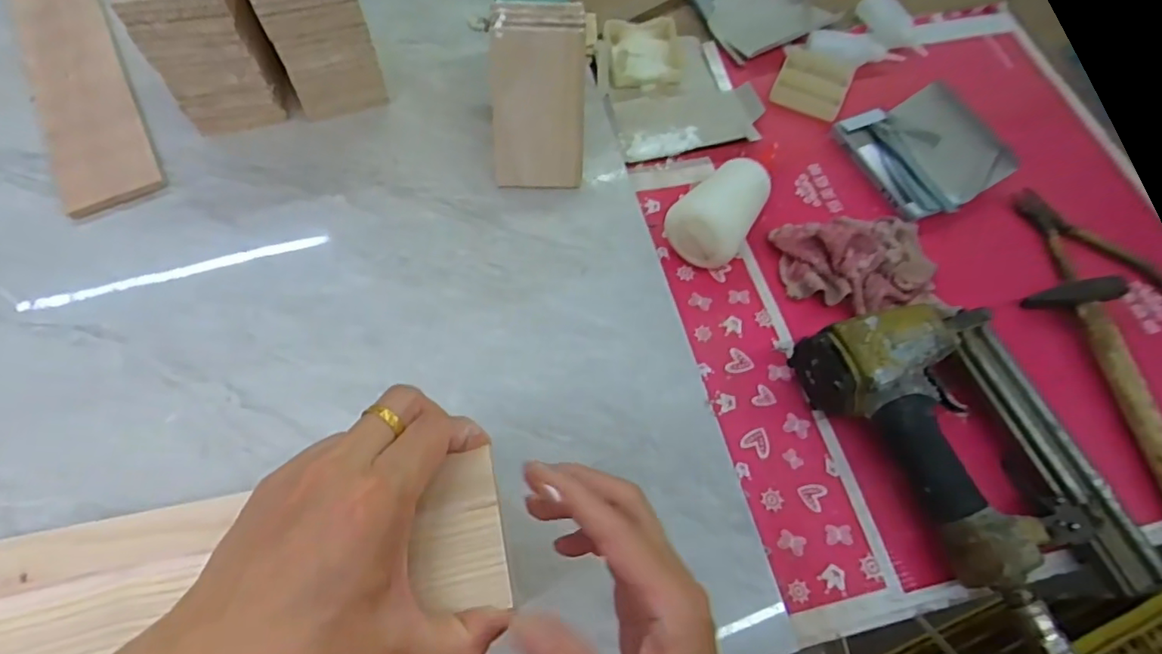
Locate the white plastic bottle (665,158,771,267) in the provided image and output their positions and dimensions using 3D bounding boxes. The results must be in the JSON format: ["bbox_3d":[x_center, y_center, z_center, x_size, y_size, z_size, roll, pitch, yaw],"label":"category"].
[{"bbox_3d":[0.117,-0.098,0.509,0.064,0.048,0.094,28,66,11],"label":"white plastic bottle"}]

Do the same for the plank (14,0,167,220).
[{"bbox_3d":[-0.515,-0.316,0.581,0.076,0.017,0.527,-27,68,-14],"label":"plank"}]

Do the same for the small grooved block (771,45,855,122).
[{"bbox_3d":[0.243,-0.257,0.618,0.073,0.016,0.080,22,65,8],"label":"small grooved block"}]

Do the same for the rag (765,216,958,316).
[{"bbox_3d":[0.237,-0.054,0.501,0.132,0.036,0.096,-1,64,-3],"label":"rag"}]

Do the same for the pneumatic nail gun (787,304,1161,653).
[{"bbox_3d":[0.281,0.087,0.420,0.146,0.061,0.244,-27,68,-15],"label":"pneumatic nail gun"}]

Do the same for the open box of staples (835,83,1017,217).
[{"bbox_3d":[0.335,-0.171,0.575,0.117,0.034,0.130,-18,66,-11],"label":"open box of staples"}]

